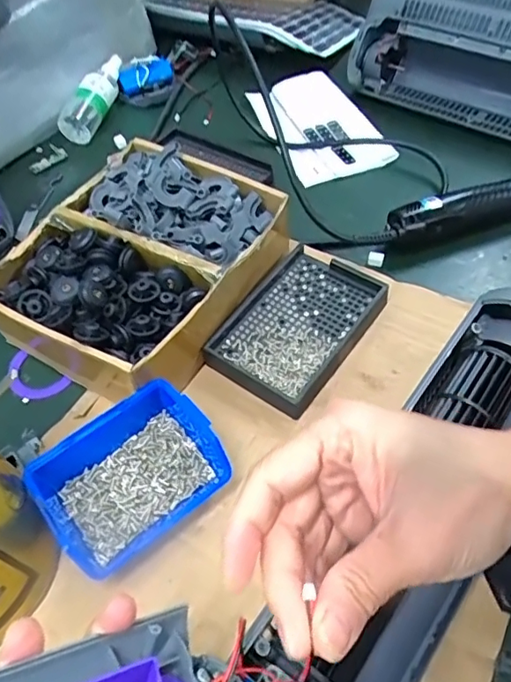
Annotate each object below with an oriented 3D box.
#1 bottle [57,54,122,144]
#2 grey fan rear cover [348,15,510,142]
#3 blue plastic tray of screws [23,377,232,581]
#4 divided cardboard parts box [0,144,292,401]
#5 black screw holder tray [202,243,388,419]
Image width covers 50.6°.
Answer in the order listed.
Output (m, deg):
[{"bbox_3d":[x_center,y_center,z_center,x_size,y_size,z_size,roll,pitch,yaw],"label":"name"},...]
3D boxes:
[{"bbox_3d":[-0.188,-0.296,0.645,0.041,0.035,0.128,17,69,16],"label":"bottle"},{"bbox_3d":[0.276,-0.305,0.640,0.319,0.071,0.106,28,60,23],"label":"grey fan rear cover"},{"bbox_3d":[-0.081,0.088,0.357,0.112,0.042,0.086,-34,58,-19],"label":"blue plastic tray of screws"},{"bbox_3d":[-0.091,-0.066,0.447,0.174,0.066,0.213,26,59,21],"label":"divided cardboard parts box"},{"bbox_3d":[0.035,-0.013,0.443,0.092,0.022,0.138,30,61,24],"label":"black screw holder tray"}]

